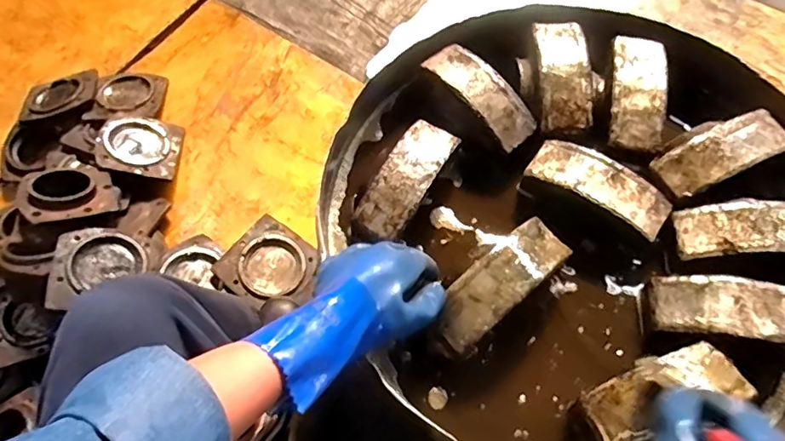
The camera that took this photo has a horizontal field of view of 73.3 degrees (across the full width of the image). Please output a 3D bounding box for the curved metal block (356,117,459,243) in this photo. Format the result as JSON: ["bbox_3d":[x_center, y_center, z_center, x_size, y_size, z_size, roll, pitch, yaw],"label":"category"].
[{"bbox_3d":[0.018,-0.050,0.620,0.061,0.034,0.171,27,71,14],"label":"curved metal block"}]

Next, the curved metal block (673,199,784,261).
[{"bbox_3d":[0.399,0.009,0.579,0.156,0.030,0.062,1,67,3],"label":"curved metal block"}]

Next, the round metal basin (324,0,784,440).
[{"bbox_3d":[0.216,-0.013,0.626,0.528,0.109,0.532,-1,63,3],"label":"round metal basin"}]

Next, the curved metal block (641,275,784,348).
[{"bbox_3d":[0.356,0.099,0.552,0.164,0.057,0.071,12,68,8],"label":"curved metal block"}]

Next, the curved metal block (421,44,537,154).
[{"bbox_3d":[0.113,-0.161,0.670,0.059,0.033,0.161,-38,71,-12],"label":"curved metal block"}]

